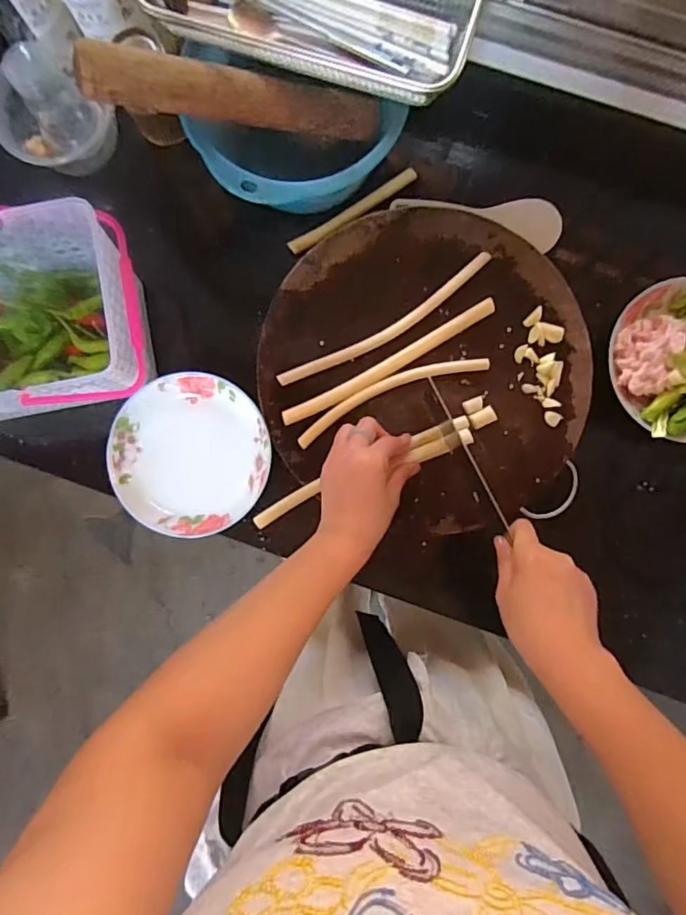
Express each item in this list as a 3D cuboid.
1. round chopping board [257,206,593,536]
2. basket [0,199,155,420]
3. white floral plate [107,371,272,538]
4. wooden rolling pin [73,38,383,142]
[{"bbox_3d":[0.085,-0.094,0.553,0.337,0.032,0.338,0,87,2],"label":"round chopping board"},{"bbox_3d":[-0.344,-0.130,0.528,0.269,0.125,0.182,-7,87,1],"label":"basket"},{"bbox_3d":[-0.167,-0.005,0.568,0.168,0.026,0.174,0,87,2],"label":"white floral plate"},{"bbox_3d":[-0.091,-0.346,0.497,0.301,0.040,0.034,-12,87,-30],"label":"wooden rolling pin"}]

